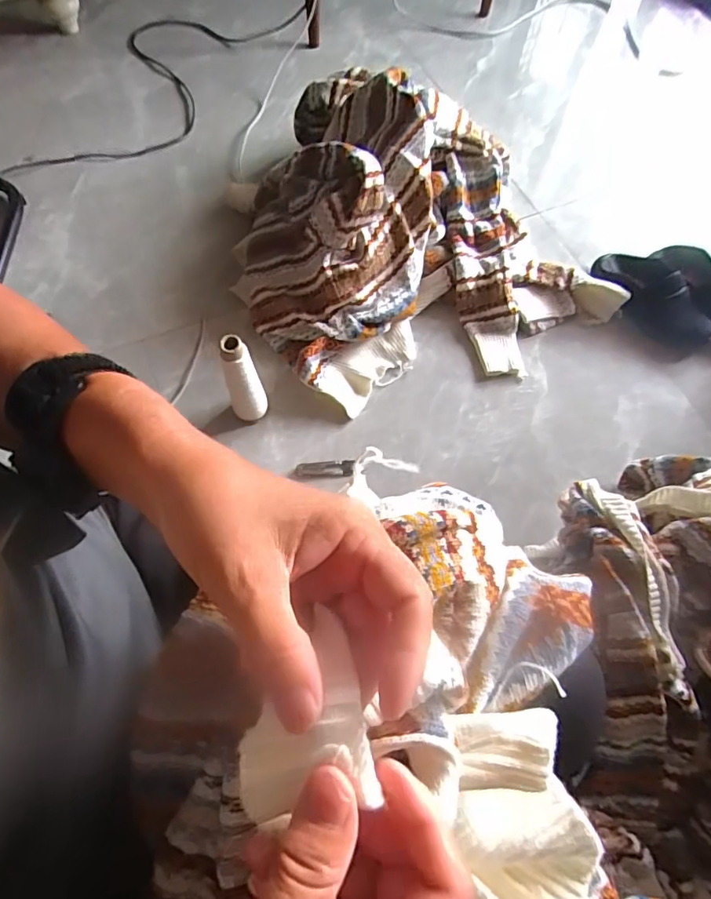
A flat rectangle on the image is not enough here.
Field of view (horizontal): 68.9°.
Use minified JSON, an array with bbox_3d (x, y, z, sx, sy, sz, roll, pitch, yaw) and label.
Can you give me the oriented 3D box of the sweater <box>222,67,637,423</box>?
[{"bbox_3d":[0.073,-0.410,0.905,0.590,0.174,0.623,-23,71,-11],"label":"sweater"}]

